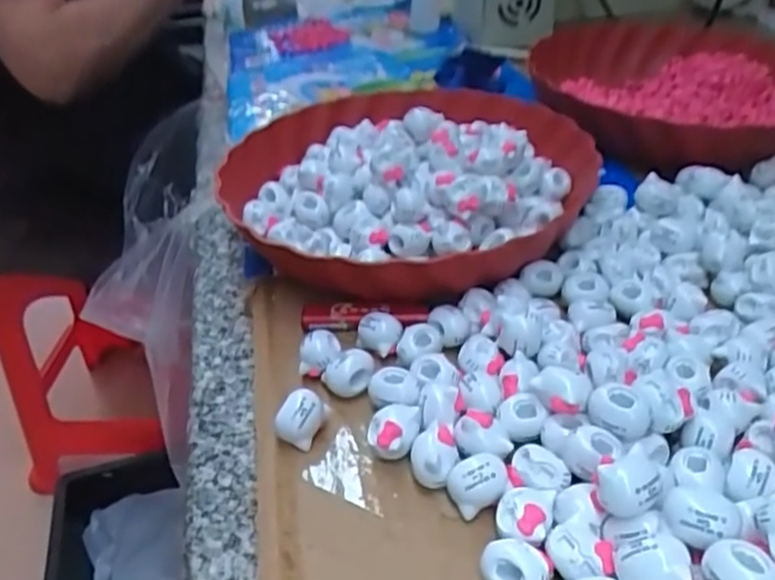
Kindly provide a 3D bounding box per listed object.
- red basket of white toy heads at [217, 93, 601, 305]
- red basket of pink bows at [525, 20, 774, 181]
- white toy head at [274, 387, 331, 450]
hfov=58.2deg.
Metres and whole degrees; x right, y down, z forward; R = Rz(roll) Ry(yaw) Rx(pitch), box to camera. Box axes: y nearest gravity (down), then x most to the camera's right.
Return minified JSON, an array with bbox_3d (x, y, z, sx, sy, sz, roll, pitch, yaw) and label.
[{"bbox_3d":[0.019,-0.075,0.464,0.229,0.062,0.227,-3,36,2],"label":"red basket of white toy heads"},{"bbox_3d":[0.251,-0.176,0.597,0.234,0.058,0.257,-3,38,5],"label":"red basket of pink bows"},{"bbox_3d":[-0.040,0.062,0.334,0.018,0.023,0.023,13,40,23],"label":"white toy head"}]

